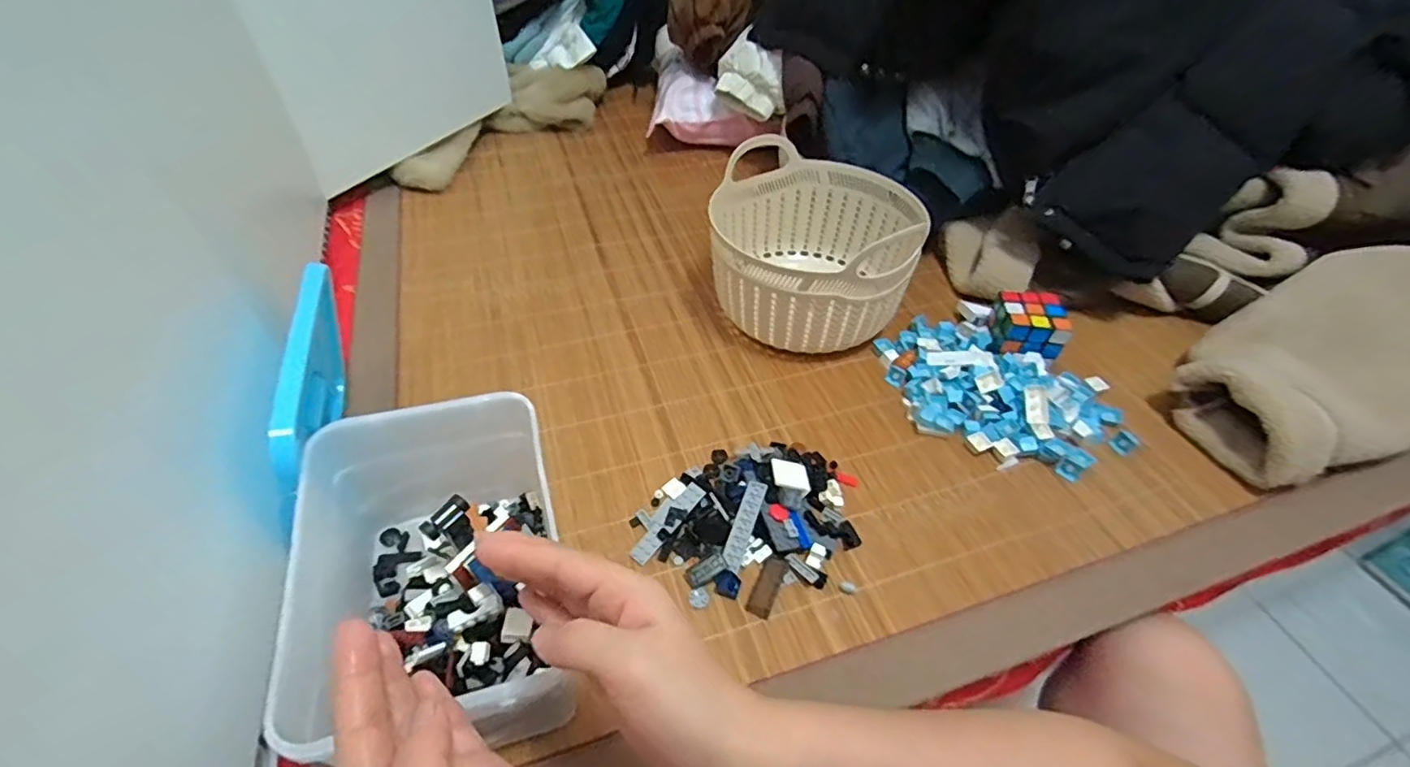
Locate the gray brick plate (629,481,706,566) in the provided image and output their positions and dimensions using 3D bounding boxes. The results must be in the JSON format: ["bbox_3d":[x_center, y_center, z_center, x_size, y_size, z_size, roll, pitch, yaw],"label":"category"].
[{"bbox_3d":[-0.031,0.113,0.494,0.021,0.006,0.078,32,65,21],"label":"gray brick plate"}]

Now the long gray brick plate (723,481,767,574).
[{"bbox_3d":[0.032,0.115,0.492,0.017,0.004,0.078,18,61,12],"label":"long gray brick plate"}]

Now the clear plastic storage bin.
[{"bbox_3d":[-0.169,0.129,0.406,0.149,0.126,0.220,-16,49,-14],"label":"clear plastic storage bin"}]

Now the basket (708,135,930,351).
[{"bbox_3d":[0.115,-0.144,0.665,0.208,0.130,0.225,9,48,8],"label":"basket"}]

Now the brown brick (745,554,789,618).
[{"bbox_3d":[0.048,0.156,0.466,0.018,0.004,0.049,20,50,17],"label":"brown brick"}]

